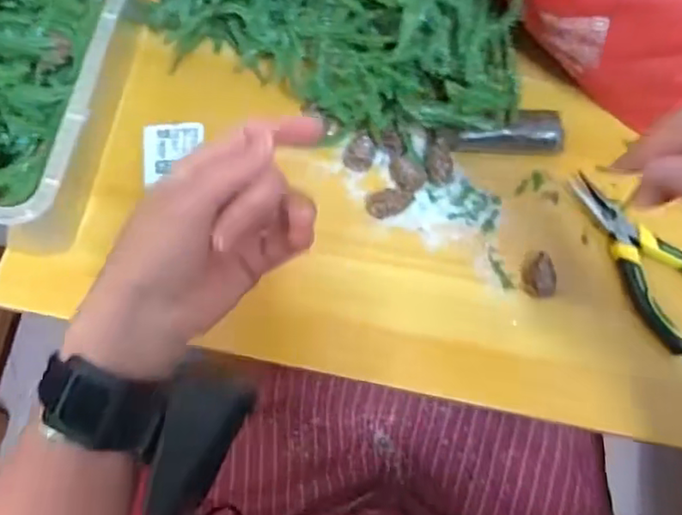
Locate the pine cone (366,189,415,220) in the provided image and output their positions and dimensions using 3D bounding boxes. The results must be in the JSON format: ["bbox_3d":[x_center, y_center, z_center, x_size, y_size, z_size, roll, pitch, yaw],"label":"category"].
[{"bbox_3d":[0.040,-0.044,0.476,0.036,0.021,0.027,-12,71,-6],"label":"pine cone"}]

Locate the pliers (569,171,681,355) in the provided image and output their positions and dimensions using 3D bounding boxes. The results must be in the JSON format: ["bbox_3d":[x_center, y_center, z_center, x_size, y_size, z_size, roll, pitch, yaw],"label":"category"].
[{"bbox_3d":[0.238,-0.005,0.470,0.065,0.020,0.155,-28,73,-12],"label":"pliers"}]

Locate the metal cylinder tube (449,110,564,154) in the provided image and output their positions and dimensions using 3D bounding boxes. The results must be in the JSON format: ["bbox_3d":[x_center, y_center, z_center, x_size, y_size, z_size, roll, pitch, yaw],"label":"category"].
[{"bbox_3d":[0.137,-0.103,0.497,0.093,0.025,0.035,1,70,-2],"label":"metal cylinder tube"}]

